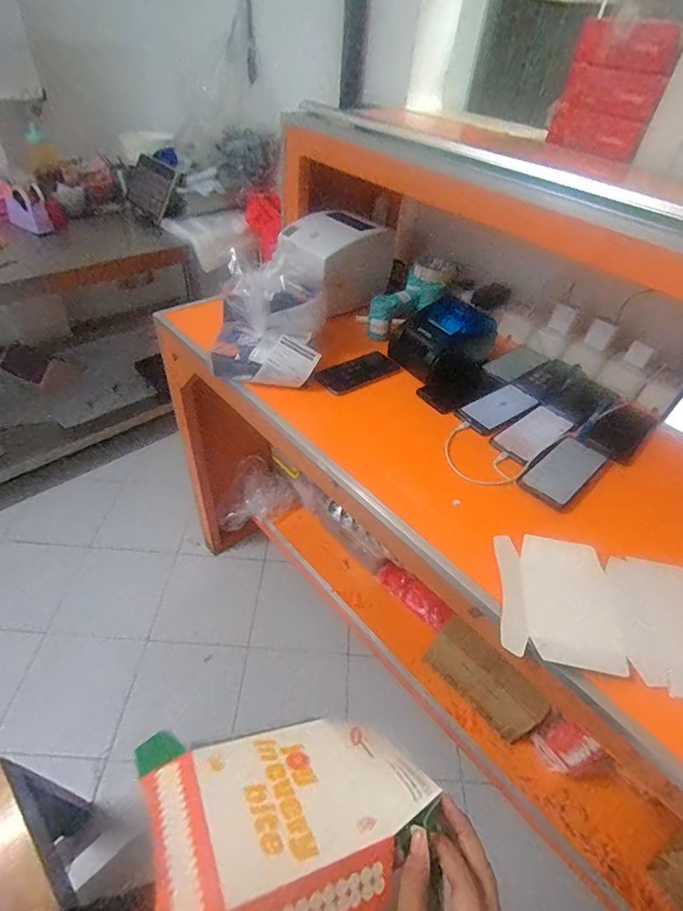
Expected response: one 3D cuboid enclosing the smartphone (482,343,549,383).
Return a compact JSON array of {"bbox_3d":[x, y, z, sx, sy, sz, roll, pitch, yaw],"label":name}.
[{"bbox_3d":[0.361,-0.191,0.932,0.169,0.013,0.065,-29,55,-30],"label":"smartphone"}]

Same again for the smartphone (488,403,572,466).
[{"bbox_3d":[0.325,-0.037,0.769,0.156,0.013,0.070,-28,54,-29],"label":"smartphone"}]

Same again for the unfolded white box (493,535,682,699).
[{"bbox_3d":[0.346,0.192,0.550,0.306,0.033,0.161,13,46,7],"label":"unfolded white box"}]

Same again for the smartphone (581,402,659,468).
[{"bbox_3d":[0.482,-0.041,0.778,0.081,0.007,0.151,38,62,26],"label":"smartphone"}]

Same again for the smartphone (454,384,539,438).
[{"bbox_3d":[0.286,-0.087,0.815,0.158,0.014,0.075,-24,52,-26],"label":"smartphone"}]

